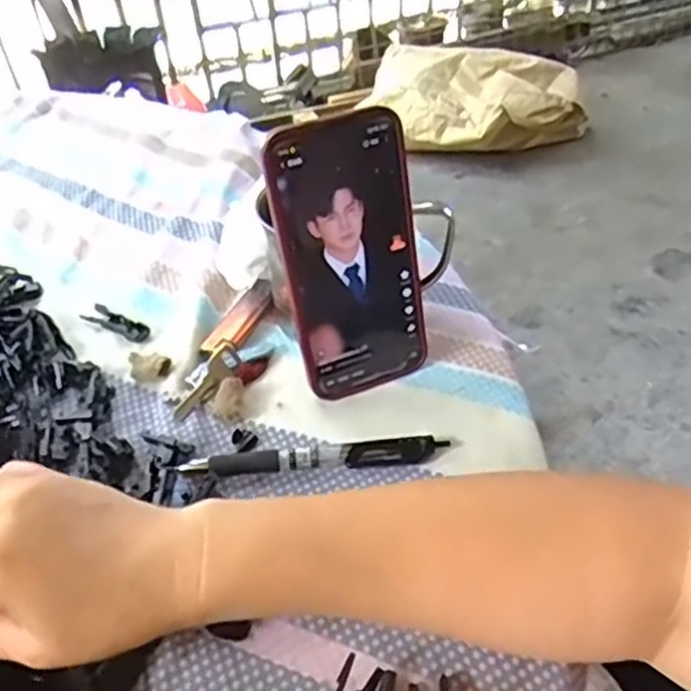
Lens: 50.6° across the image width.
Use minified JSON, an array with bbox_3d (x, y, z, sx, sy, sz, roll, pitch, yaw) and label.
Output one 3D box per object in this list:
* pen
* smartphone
[{"bbox_3d":[-0.018,0.059,0.397,0.144,0.009,0.017,-4,43,0],"label":"pen"},{"bbox_3d":[0.004,-0.046,0.403,0.076,0.160,0.005,-18,30,-13],"label":"smartphone"}]

